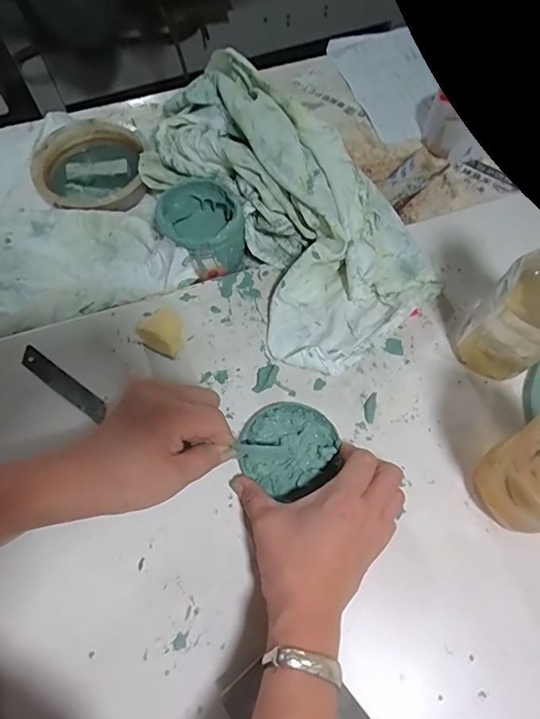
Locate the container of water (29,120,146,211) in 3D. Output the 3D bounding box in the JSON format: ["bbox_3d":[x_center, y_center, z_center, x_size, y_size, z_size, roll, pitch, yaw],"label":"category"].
[{"bbox_3d":[-0.194,-0.212,0.505,0.125,0.023,0.115,0,66,-1],"label":"container of water"}]

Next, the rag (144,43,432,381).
[{"bbox_3d":[0.015,-0.161,0.451,0.187,0.083,0.334,-33,71,-14],"label":"rag"}]

